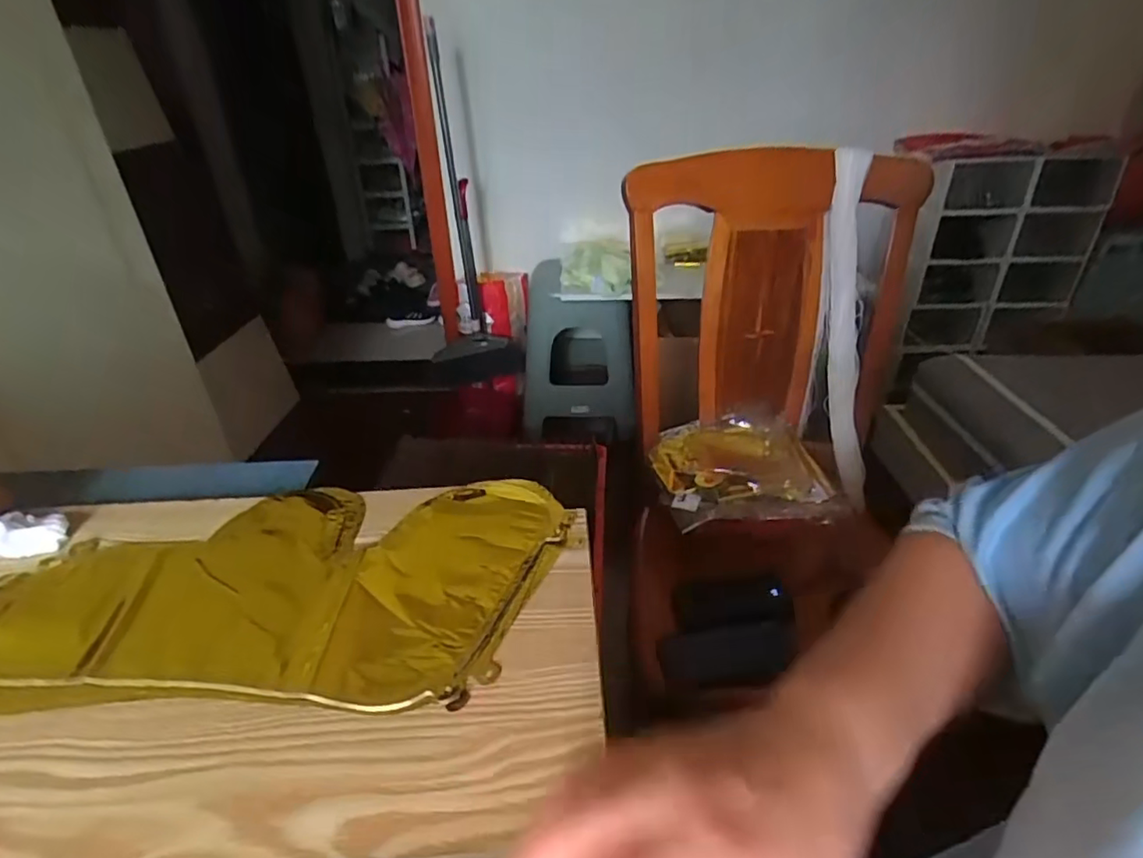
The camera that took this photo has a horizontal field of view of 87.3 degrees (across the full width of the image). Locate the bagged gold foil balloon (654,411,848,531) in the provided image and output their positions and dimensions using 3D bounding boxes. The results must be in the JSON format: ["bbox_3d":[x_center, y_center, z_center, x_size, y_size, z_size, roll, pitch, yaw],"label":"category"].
[{"bbox_3d":[0.268,0.053,0.967,0.271,0.037,0.256,-4,33,-4],"label":"bagged gold foil balloon"}]

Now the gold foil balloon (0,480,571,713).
[{"bbox_3d":[-0.222,0.113,0.453,0.416,0.007,0.208,-2,33,0],"label":"gold foil balloon"}]

